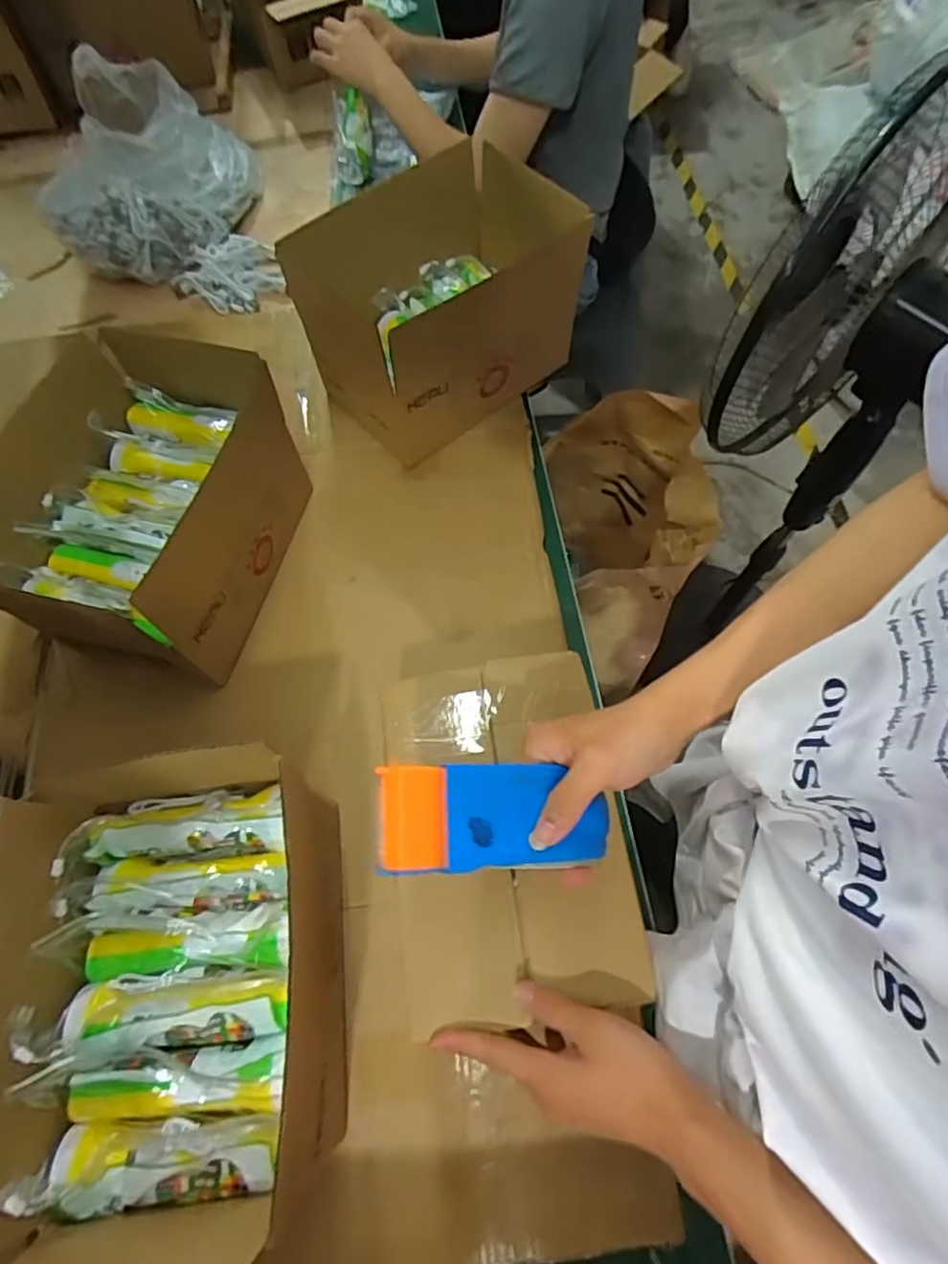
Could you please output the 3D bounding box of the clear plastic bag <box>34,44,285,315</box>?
[{"bbox_3d":[-0.461,-0.638,0.904,0.291,0.149,0.384,-15,66,-3],"label":"clear plastic bag"}]

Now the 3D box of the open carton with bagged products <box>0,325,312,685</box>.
[{"bbox_3d":[-0.317,-0.124,0.628,0.210,0.161,0.267,16,68,10],"label":"open carton with bagged products"}]

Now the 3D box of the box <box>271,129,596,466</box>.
[{"bbox_3d":[-0.036,-0.378,0.732,0.288,0.183,0.203,-35,69,-11],"label":"box"}]

